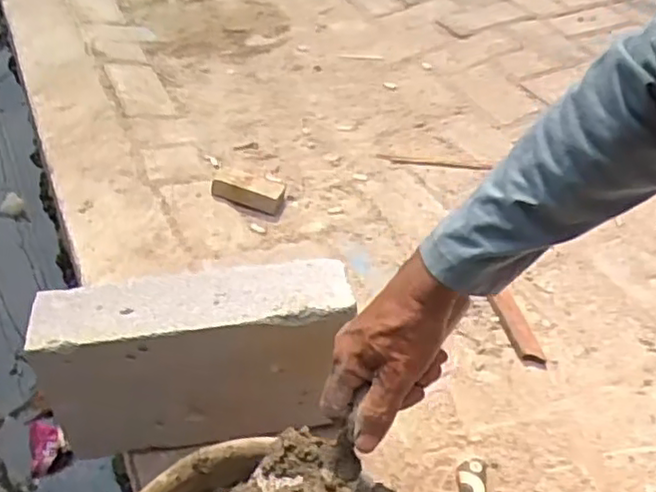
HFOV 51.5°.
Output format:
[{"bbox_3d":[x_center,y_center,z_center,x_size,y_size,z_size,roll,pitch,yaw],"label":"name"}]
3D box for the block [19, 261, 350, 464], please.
[{"bbox_3d":[-0.133,0.123,0.720,0.294,0.194,0.071,-6,44,-7],"label":"block"}]

